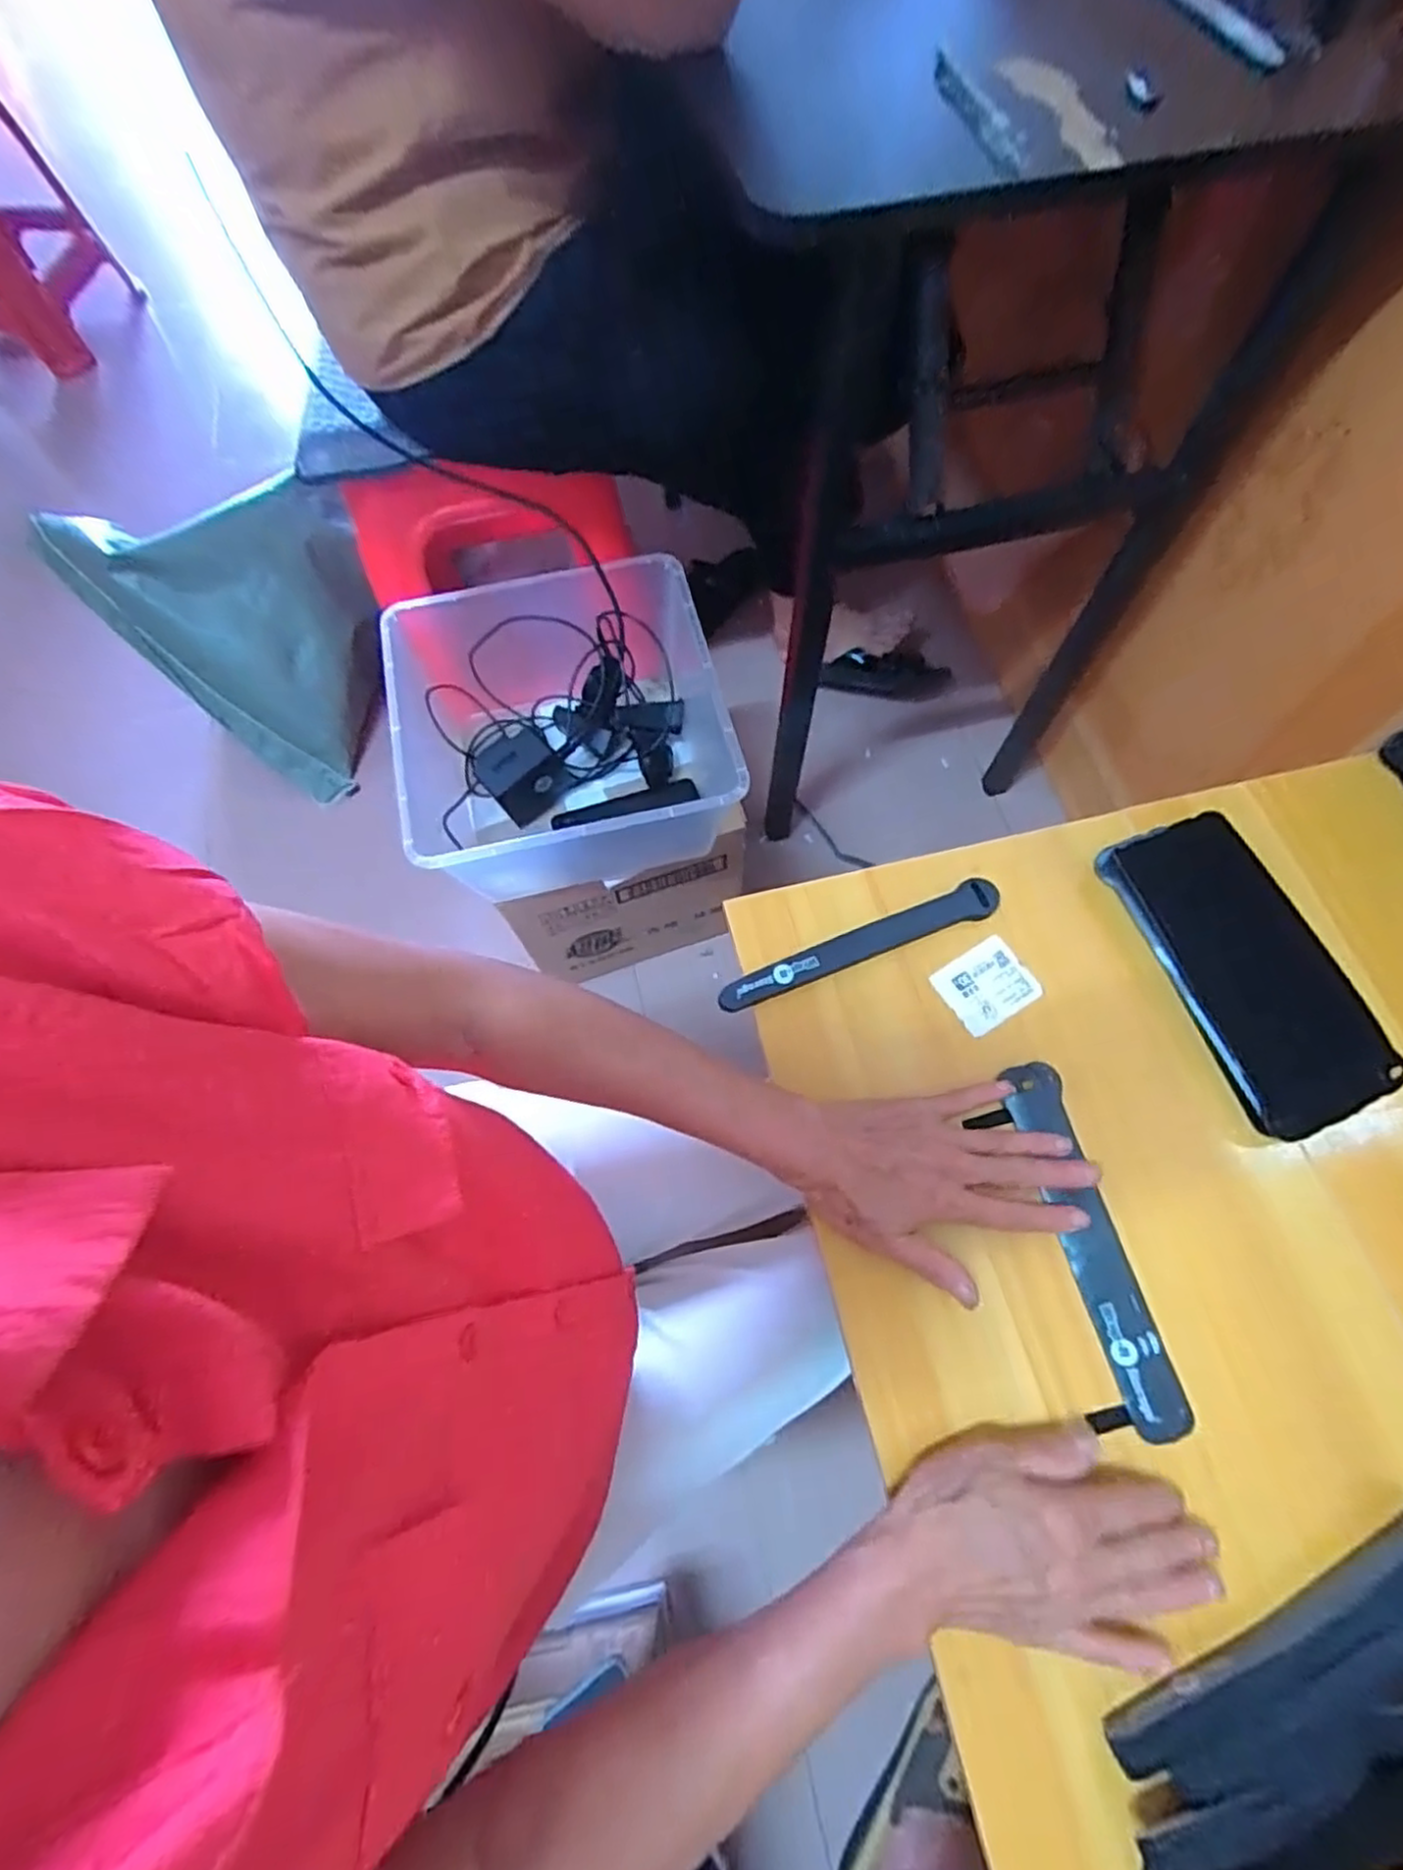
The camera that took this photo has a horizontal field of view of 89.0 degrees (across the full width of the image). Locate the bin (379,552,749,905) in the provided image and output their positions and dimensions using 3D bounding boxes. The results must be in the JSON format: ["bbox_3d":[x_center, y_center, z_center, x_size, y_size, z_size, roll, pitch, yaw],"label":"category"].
[{"bbox_3d":[-0.139,-0.194,0.722,0.314,0.150,0.282,-12,68,-3],"label":"bin"}]

